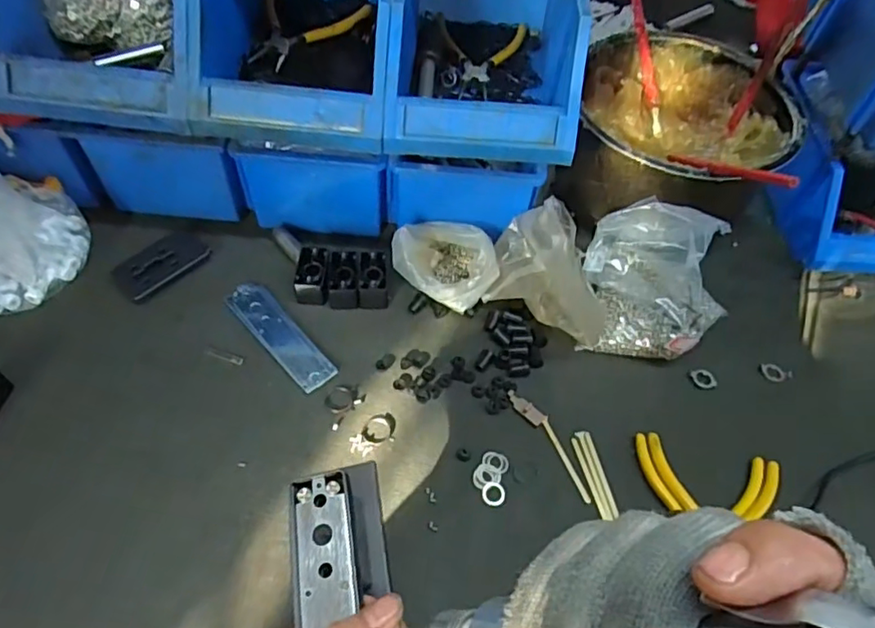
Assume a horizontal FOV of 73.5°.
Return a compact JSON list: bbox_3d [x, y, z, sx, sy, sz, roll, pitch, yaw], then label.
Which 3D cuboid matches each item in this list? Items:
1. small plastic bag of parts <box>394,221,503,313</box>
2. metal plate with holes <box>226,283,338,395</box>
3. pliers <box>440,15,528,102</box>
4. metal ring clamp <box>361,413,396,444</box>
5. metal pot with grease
[{"bbox_3d":[0.008,-0.054,0.594,0.106,0.044,0.092,16,57,7],"label":"small plastic bag of parts"},{"bbox_3d":[-0.151,0.019,0.560,0.038,0.004,0.138,-36,65,-24],"label":"metal plate with holes"},{"bbox_3d":[0.044,-0.257,0.575,0.089,0.011,0.122,4,56,0],"label":"pliers"},{"bbox_3d":[-0.051,0.100,0.513,0.029,0.004,0.028,-1,56,-4],"label":"metal ring clamp"},{"bbox_3d":[0.256,-0.185,0.640,0.216,0.115,0.257,14,57,6],"label":"metal pot with grease"}]

